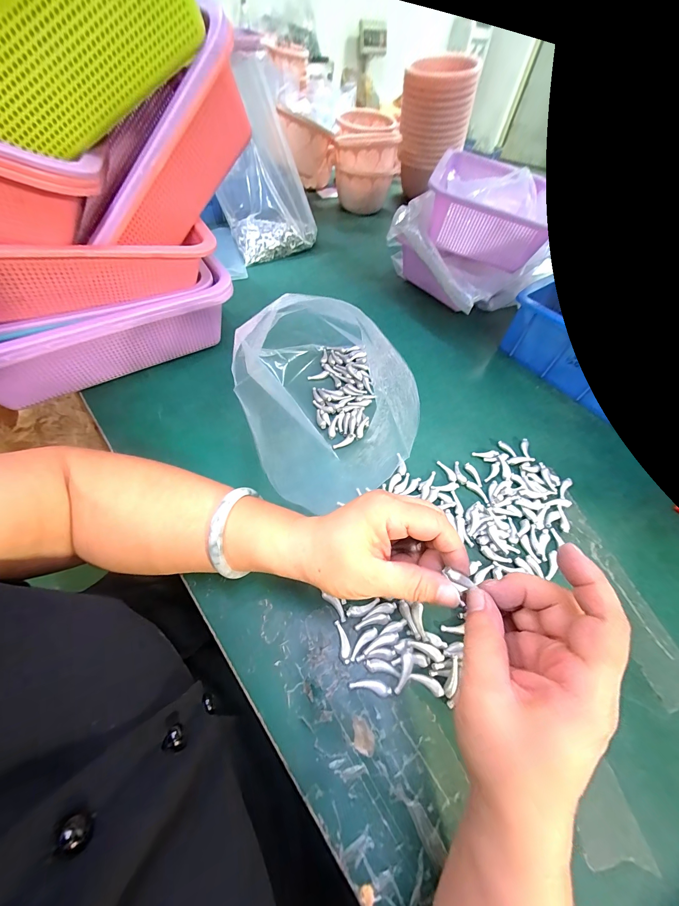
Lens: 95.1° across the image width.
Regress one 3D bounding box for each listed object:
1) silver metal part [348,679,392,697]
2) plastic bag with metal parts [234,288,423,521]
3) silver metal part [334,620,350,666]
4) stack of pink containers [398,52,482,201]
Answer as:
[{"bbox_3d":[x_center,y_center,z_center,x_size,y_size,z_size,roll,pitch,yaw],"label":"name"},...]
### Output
[{"bbox_3d":[0.023,0.173,0.230,0.031,0.004,0.009,11,55,2],"label":"silver metal part"},{"bbox_3d":[-0.019,-0.093,0.332,0.154,0.132,0.238,-6,56,-10],"label":"plastic bag with metal parts"},{"bbox_3d":[0.003,0.148,0.245,0.008,0.004,0.029,-9,57,-12],"label":"silver metal part"},{"bbox_3d":[0.210,-0.722,0.728,0.149,0.244,0.162,21,56,10],"label":"stack of pink containers"}]

